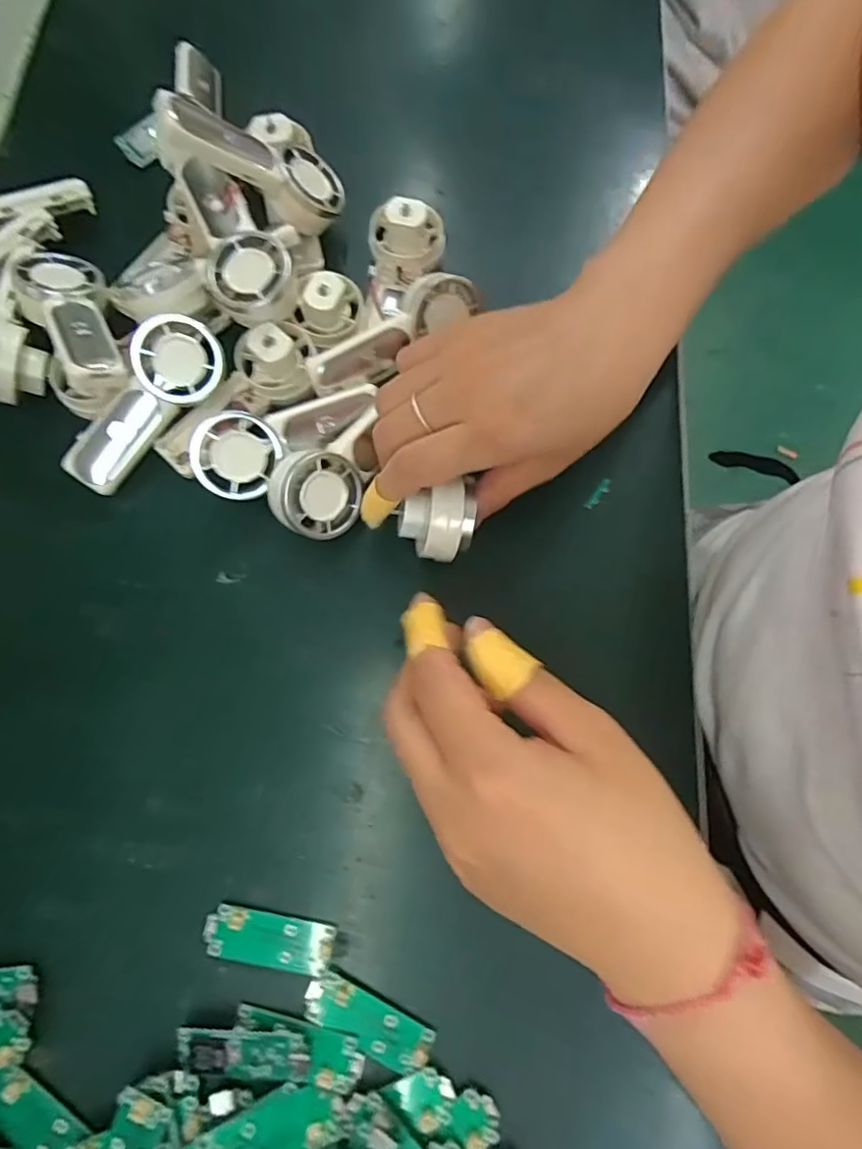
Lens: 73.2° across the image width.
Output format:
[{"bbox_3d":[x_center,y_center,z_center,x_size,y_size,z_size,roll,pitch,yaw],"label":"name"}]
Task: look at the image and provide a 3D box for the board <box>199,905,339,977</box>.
[{"bbox_3d":[-0.066,0.148,0.236,0.051,0.006,0.018,12,75,2],"label":"board"}]

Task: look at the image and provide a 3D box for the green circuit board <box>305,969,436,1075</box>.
[{"bbox_3d":[-0.025,0.177,0.228,0.052,0.004,0.017,27,76,6],"label":"green circuit board"}]

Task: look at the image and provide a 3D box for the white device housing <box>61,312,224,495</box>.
[{"bbox_3d":[-0.137,-0.081,0.279,0.037,0.019,0.091,37,89,-20],"label":"white device housing"}]

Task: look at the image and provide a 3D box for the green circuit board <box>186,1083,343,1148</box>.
[{"bbox_3d":[-0.060,0.203,0.211,0.050,0.004,0.022,-8,41,-22],"label":"green circuit board"}]

